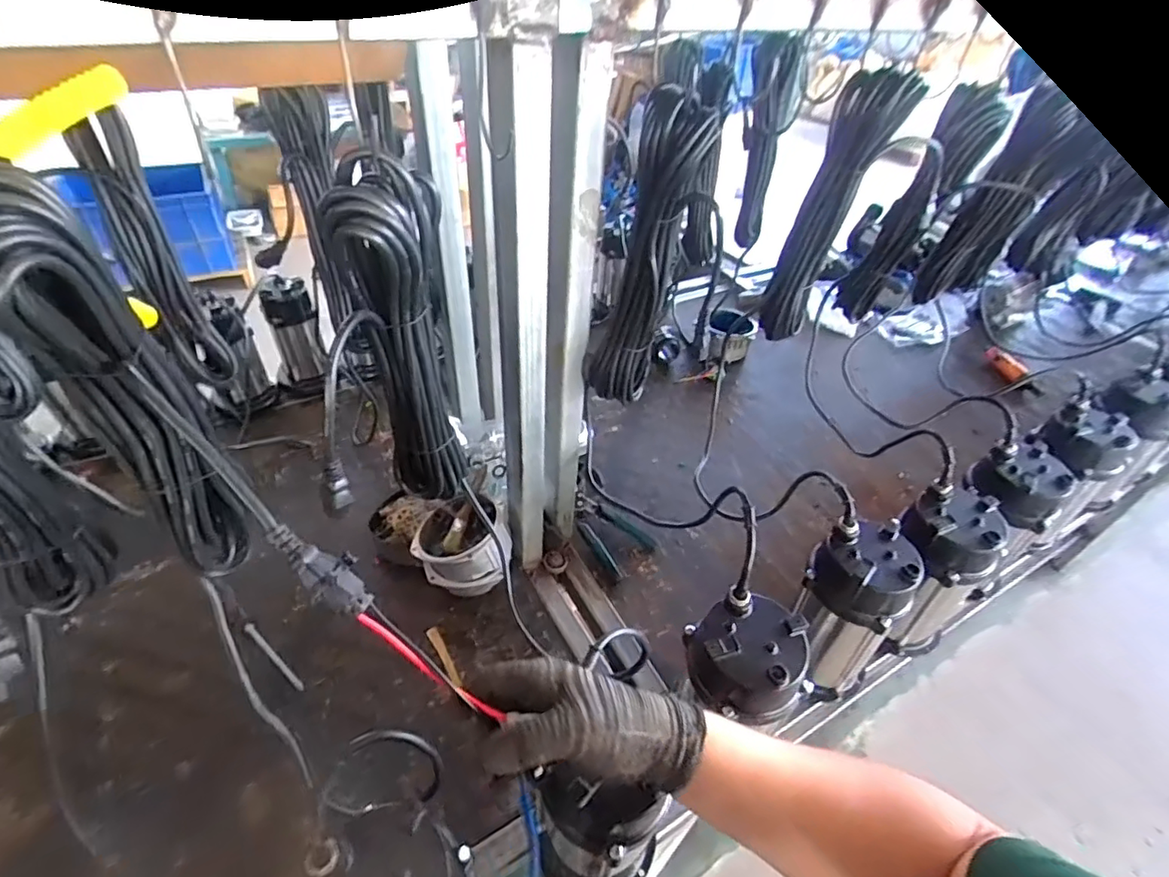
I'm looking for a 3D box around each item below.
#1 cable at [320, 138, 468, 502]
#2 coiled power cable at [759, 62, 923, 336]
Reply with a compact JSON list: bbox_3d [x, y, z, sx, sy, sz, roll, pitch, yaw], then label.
[{"bbox_3d":[-0.158,-0.060,0.506,0.080,0.338,0.065,-6,43,-13],"label":"cable"},{"bbox_3d":[0.317,-0.282,0.740,0.093,0.328,0.053,22,44,16],"label":"coiled power cable"}]

